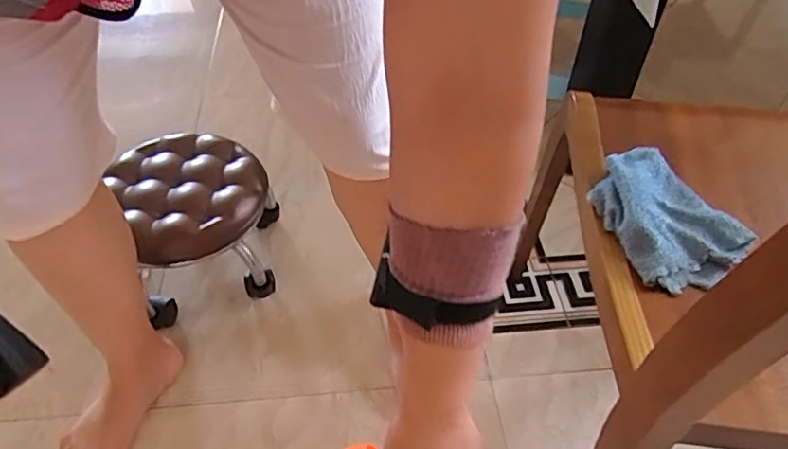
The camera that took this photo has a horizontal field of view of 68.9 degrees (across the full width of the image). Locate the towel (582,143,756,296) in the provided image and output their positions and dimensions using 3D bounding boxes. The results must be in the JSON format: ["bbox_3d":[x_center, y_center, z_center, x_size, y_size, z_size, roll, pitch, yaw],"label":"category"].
[{"bbox_3d":[0.267,-0.012,0.574,0.123,0.027,0.153,-22,52,-19],"label":"towel"}]

